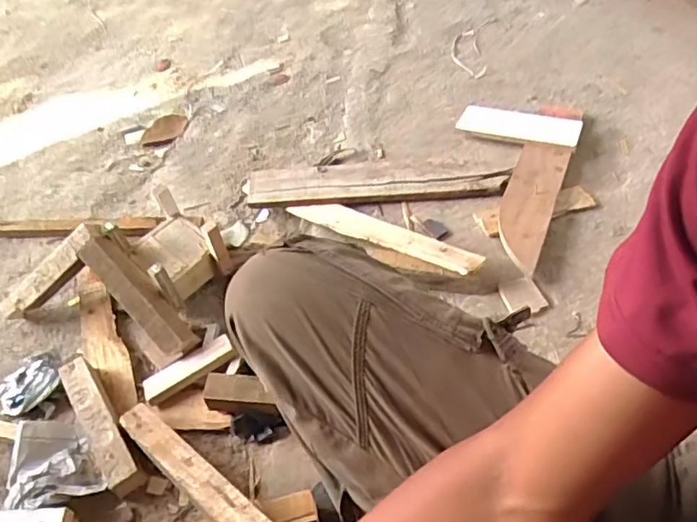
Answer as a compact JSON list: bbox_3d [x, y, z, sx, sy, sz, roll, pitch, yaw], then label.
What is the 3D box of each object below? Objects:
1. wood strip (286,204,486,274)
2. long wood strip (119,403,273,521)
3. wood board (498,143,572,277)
[{"bbox_3d":[0.066,-0.055,1.090,0.394,0.021,0.066,21,51,33],"label":"wood strip"},{"bbox_3d":[-0.200,0.288,0.761,0.354,0.042,0.053,22,49,41],"label":"long wood strip"},{"bbox_3d":[0.369,-0.132,1.159,0.100,0.026,0.408,14,50,18],"label":"wood board"}]

